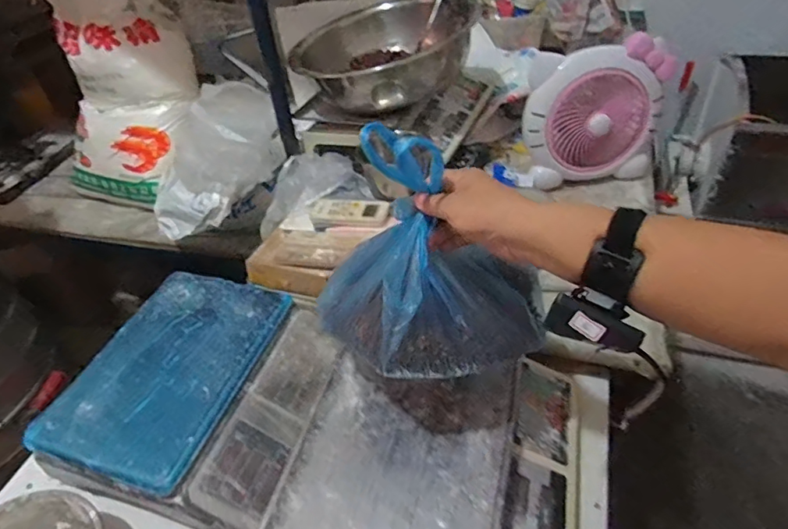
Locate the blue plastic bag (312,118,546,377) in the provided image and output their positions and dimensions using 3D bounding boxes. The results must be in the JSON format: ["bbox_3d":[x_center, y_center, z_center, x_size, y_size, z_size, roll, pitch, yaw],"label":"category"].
[{"bbox_3d":[0.028,-0.007,0.477,0.234,0.225,0.124,-5,42,4],"label":"blue plastic bag"}]

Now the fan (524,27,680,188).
[{"bbox_3d":[0.369,-0.273,0.941,0.255,0.235,0.084,-8,42,0],"label":"fan"}]

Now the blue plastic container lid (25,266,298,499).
[{"bbox_3d":[-0.313,0.139,0.718,0.225,0.019,0.316,10,45,19],"label":"blue plastic container lid"}]

